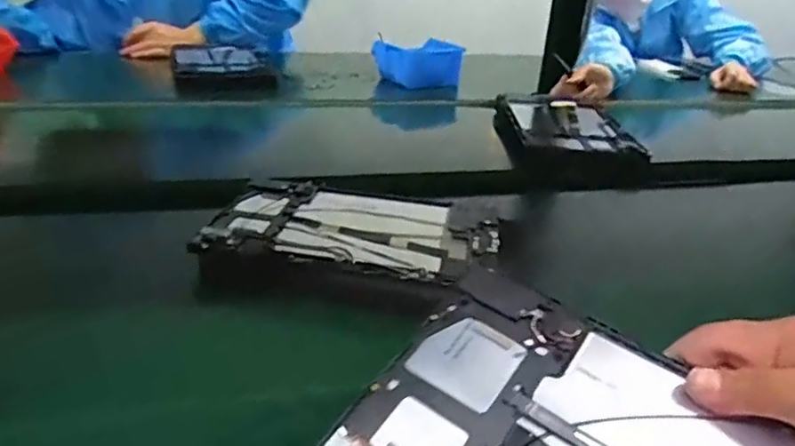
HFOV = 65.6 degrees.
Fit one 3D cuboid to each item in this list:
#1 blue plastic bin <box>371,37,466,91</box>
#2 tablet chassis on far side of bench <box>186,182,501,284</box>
[{"bbox_3d":[0.031,-0.279,1.075,0.133,0.068,0.118,-8,29,-26],"label":"blue plastic bin"},{"bbox_3d":[-0.034,0.003,0.528,0.232,0.009,0.147,8,26,6],"label":"tablet chassis on far side of bench"}]

